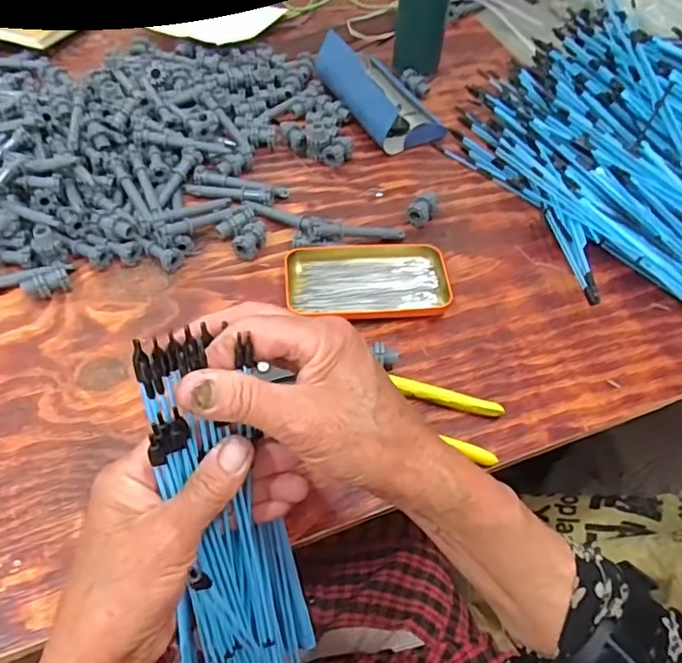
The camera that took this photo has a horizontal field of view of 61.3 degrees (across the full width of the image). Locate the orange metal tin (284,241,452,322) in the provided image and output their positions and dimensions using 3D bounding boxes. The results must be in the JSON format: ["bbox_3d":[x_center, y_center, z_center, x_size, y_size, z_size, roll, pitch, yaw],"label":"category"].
[{"bbox_3d":[0.023,-0.047,0.519,0.143,0.020,0.078,-5,54,-7],"label":"orange metal tin"}]

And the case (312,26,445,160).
[{"bbox_3d":[0.048,-0.279,0.660,0.094,0.057,0.168,-22,58,-18],"label":"case"}]

